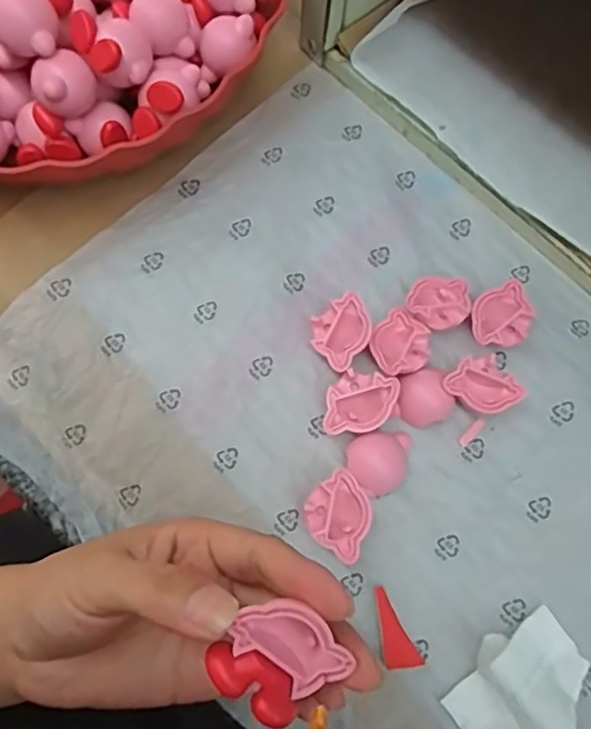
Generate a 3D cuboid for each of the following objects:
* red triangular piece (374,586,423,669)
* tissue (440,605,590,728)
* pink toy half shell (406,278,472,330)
[{"bbox_3d":[0.039,0.113,0.278,0.014,0.006,0.034,-28,74,-9],"label":"red triangular piece"},{"bbox_3d":[0.094,0.131,0.264,0.043,0.015,0.060,37,76,11],"label":"tissue"},{"bbox_3d":[0.068,-0.029,0.317,0.031,0.017,0.026,-8,72,-3],"label":"pink toy half shell"}]

